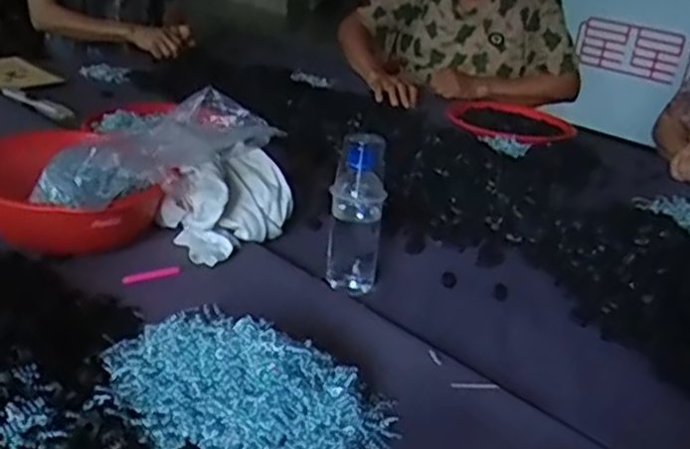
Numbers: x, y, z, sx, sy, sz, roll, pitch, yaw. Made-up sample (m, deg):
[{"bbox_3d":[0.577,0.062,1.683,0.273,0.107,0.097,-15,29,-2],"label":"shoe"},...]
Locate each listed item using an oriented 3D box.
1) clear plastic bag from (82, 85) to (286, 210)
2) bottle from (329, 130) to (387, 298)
[{"bbox_3d":[-0.185,-0.087,0.790,0.126,0.071,0.241,22,30,30],"label":"clear plastic bag"},{"bbox_3d":[0.014,-0.018,0.832,0.060,0.173,0.062,7,23,5],"label":"bottle"}]

